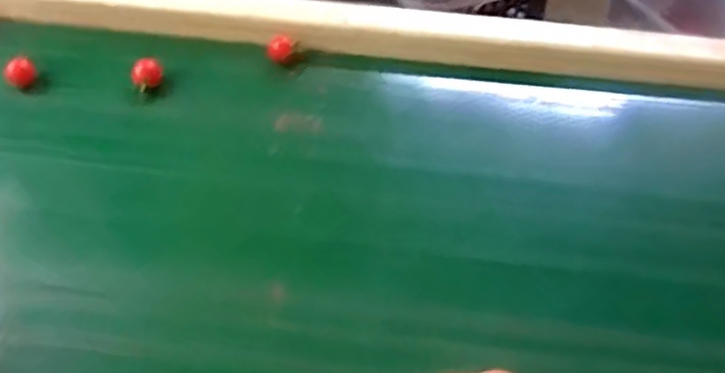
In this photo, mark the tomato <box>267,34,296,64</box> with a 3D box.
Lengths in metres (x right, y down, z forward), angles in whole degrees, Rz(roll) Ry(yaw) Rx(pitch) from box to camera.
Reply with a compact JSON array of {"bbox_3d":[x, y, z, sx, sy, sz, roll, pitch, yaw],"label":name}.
[{"bbox_3d":[-0.073,-0.122,0.612,0.024,0.019,0.024,-8,53,-7],"label":"tomato"}]

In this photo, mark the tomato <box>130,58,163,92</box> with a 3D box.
[{"bbox_3d":[-0.187,-0.097,0.593,0.025,0.021,0.024,-20,56,-16],"label":"tomato"}]

